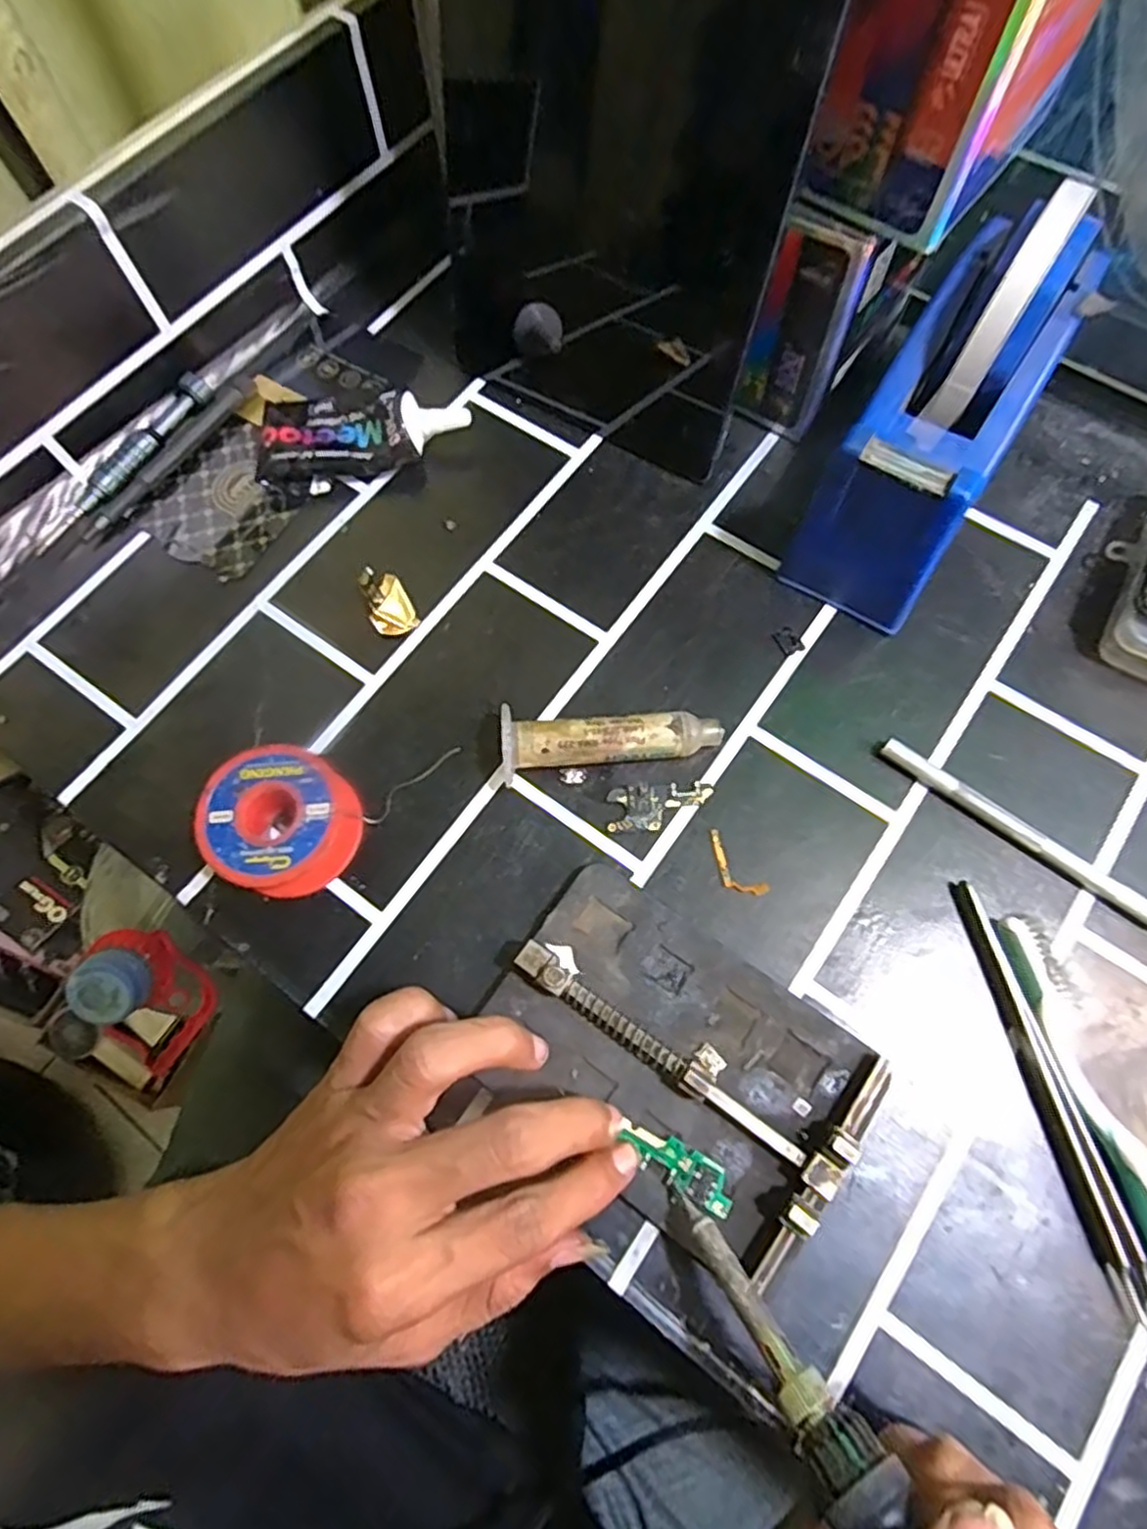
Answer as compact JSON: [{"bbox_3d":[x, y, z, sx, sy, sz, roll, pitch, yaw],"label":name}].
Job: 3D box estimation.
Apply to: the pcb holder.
[{"bbox_3d":[0.033,0.101,0.252,0.123,0.020,0.086,34,75,13],"label":"pcb holder"}]

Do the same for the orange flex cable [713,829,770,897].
[{"bbox_3d":[0.061,0.040,0.283,0.013,0.004,0.031,-37,73,-14],"label":"orange flex cable"}]

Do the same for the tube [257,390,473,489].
[{"bbox_3d":[-0.102,-0.161,0.349,0.099,0.026,0.043,-13,70,-3],"label":"tube"}]

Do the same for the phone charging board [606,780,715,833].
[{"bbox_3d":[0.035,0.017,0.293,0.042,0.004,0.018,-4,70,1],"label":"phone charging board"}]

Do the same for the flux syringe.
[{"bbox_3d":[0.015,-0.007,0.293,0.086,0.020,0.025,-1,70,2],"label":"flux syringe"}]

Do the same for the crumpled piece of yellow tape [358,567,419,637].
[{"bbox_3d":[-0.083,-0.073,0.327,0.019,0.010,0.032,-26,72,-7],"label":"crumpled piece of yellow tape"}]

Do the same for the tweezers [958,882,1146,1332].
[{"bbox_3d":[0.163,0.114,0.251,0.012,0.007,0.144,-15,71,-3],"label":"tweezers"}]

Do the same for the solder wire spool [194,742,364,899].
[{"bbox_3d":[-0.112,0.022,0.282,0.051,0.028,0.053,-1,70,2],"label":"solder wire spool"}]

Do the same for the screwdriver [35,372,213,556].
[{"bbox_3d":[-0.212,-0.143,0.347,0.012,0.013,0.111,30,74,12],"label":"screwdriver"}]

